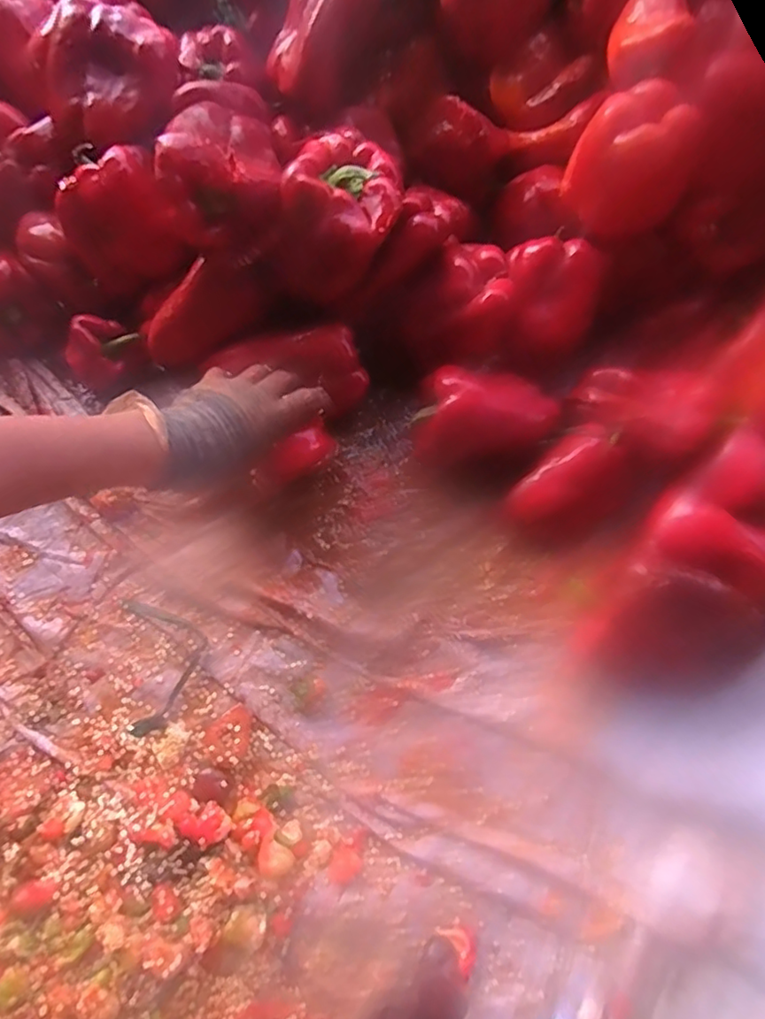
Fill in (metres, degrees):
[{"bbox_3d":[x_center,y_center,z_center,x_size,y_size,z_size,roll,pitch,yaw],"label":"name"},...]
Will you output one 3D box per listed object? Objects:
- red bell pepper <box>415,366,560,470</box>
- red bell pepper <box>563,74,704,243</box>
[{"bbox_3d":[0.093,-0.070,0.506,0.119,0.088,0.073,15,72,5],"label":"red bell pepper"},{"bbox_3d":[0.217,-0.295,0.484,0.096,0.097,0.073,34,74,11],"label":"red bell pepper"}]

